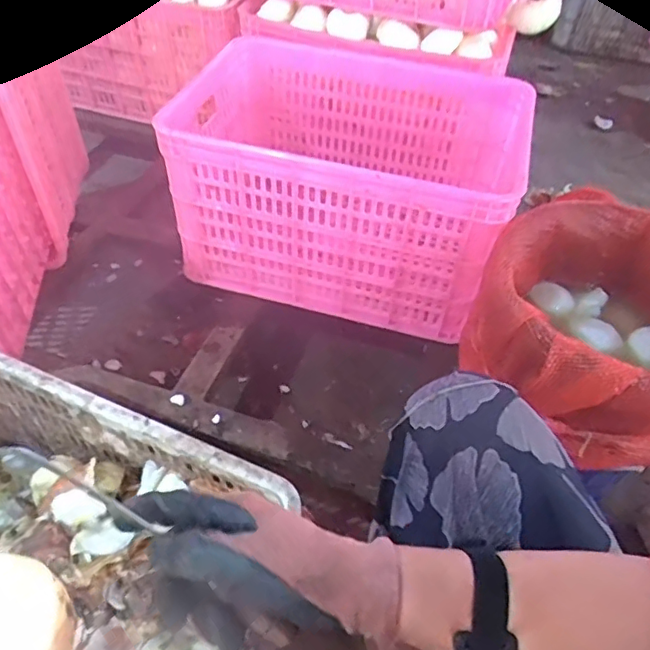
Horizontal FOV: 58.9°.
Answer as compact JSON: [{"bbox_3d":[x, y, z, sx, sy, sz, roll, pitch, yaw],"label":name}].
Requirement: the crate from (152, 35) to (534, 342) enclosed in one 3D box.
[{"bbox_3d":[0.036,-0.244,0.983,0.517,0.303,0.387,18,47,11],"label":"crate"}]

